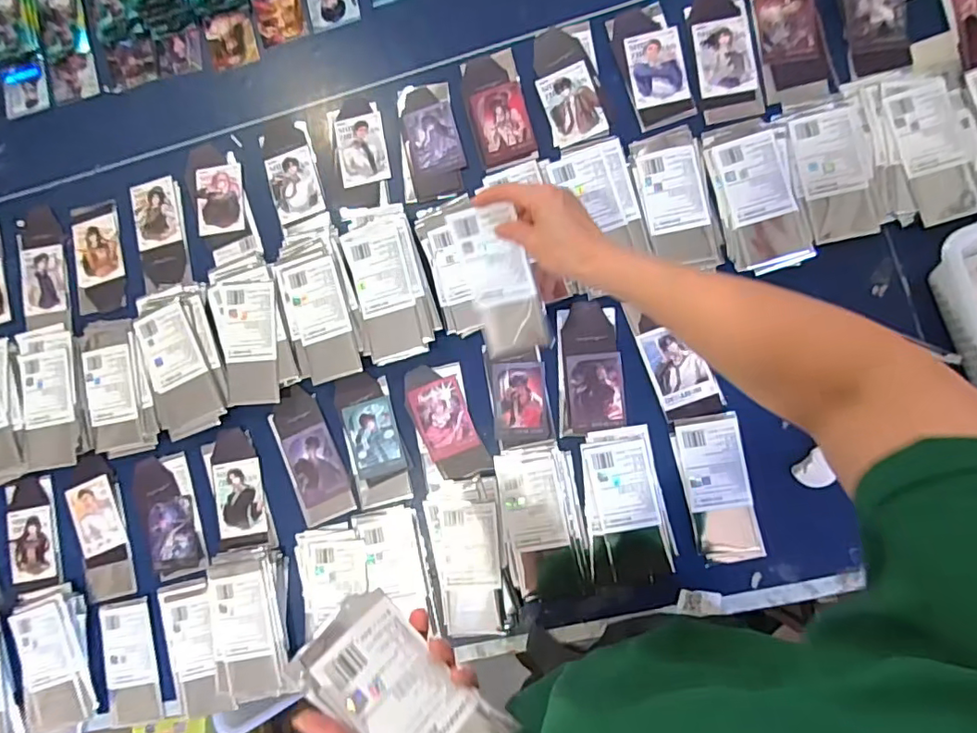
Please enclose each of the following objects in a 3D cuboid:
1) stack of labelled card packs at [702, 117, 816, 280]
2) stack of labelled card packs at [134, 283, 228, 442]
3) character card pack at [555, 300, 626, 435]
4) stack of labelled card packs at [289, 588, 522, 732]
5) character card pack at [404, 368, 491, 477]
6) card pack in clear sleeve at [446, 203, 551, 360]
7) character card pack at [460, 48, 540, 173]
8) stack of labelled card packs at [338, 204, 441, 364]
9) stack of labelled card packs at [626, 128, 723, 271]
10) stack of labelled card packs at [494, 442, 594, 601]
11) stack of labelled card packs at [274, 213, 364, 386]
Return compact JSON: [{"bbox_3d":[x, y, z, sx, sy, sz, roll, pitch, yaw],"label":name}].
[{"bbox_3d":[0.318,-0.203,0.642,0.095,0.032,0.185,-13,83,7],"label":"stack of labelled card packs"},{"bbox_3d":[-0.400,-0.010,0.720,0.107,0.040,0.197,-14,83,7],"label":"stack of labelled card packs"},{"bbox_3d":[0.122,0.001,0.662,0.076,0.012,0.154,-5,84,8],"label":"character card pack"},{"bbox_3d":[-0.051,0.233,0.375,0.159,0.014,0.075,39,51,13],"label":"stack of labelled card packs"},{"bbox_3d":[-0.055,0.068,0.680,0.067,0.004,0.149,-25,82,5],"label":"character card pack"},{"bbox_3d":[0.012,-0.084,0.567,0.077,0.010,0.159,-4,117,31],"label":"card pack in clear sleeve"},{"bbox_3d":[0.013,-0.333,0.712,0.075,0.007,0.162,-16,80,7],"label":"character card pack"},{"bbox_3d":[-0.128,-0.114,0.693,0.094,0.041,0.212,-16,83,7],"label":"stack of labelled card packs"},{"bbox_3d":[0.226,-0.201,0.658,0.081,0.024,0.175,-12,83,7],"label":"stack of labelled card packs"},{"bbox_3d":[0.065,0.180,0.649,0.093,0.018,0.170,-11,84,7],"label":"stack of labelled card packs"},{"bbox_3d":[-0.219,-0.093,0.706,0.094,0.036,0.220,-14,83,7],"label":"stack of labelled card packs"}]

